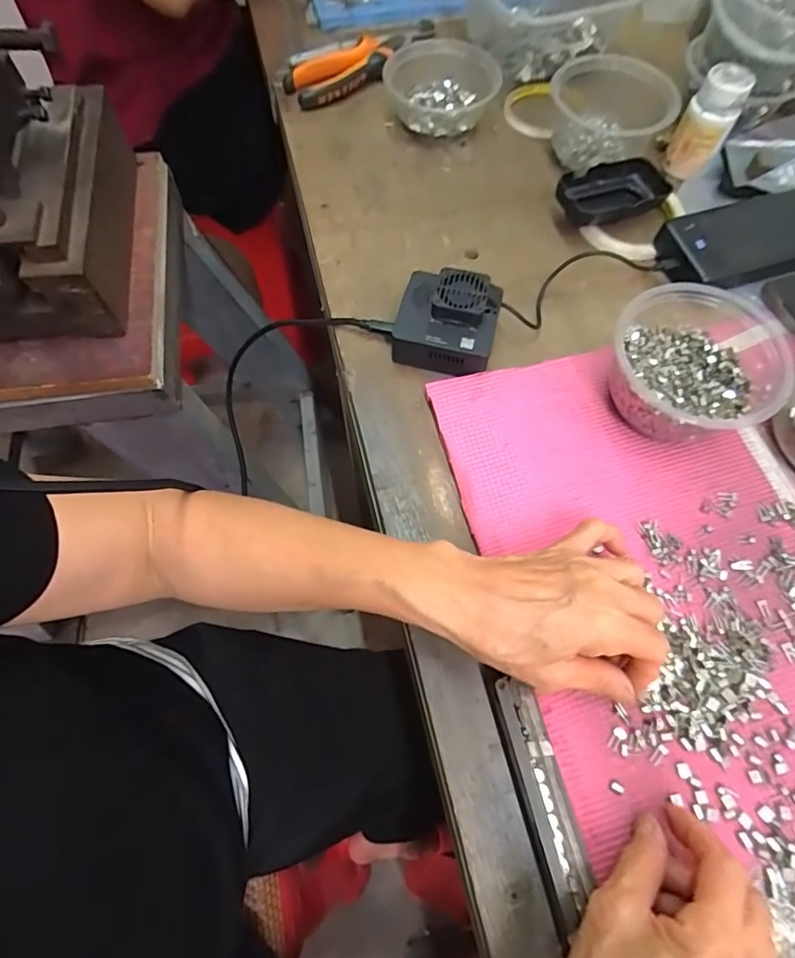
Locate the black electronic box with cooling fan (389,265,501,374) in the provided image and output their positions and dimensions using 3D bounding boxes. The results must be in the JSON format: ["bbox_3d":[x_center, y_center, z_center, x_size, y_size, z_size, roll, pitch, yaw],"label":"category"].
[{"bbox_3d":[0.040,-0.126,0.415,0.077,0.042,0.072,13,67,6],"label":"black electronic box with cooling fan"}]

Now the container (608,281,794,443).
[{"bbox_3d":[0.211,-0.079,0.379,0.107,0.063,0.112,0,66,1],"label":"container"}]

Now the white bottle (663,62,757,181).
[{"bbox_3d":[0.290,-0.334,0.485,0.042,0.074,0.042,38,72,16],"label":"white bottle"}]

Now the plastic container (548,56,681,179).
[{"bbox_3d":[0.208,-0.351,0.508,0.116,0.056,0.108,0,66,1],"label":"plastic container"}]

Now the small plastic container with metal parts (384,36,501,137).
[{"bbox_3d":[0.045,-0.400,0.535,0.111,0.046,0.107,0,66,1],"label":"small plastic container with metal parts"}]

